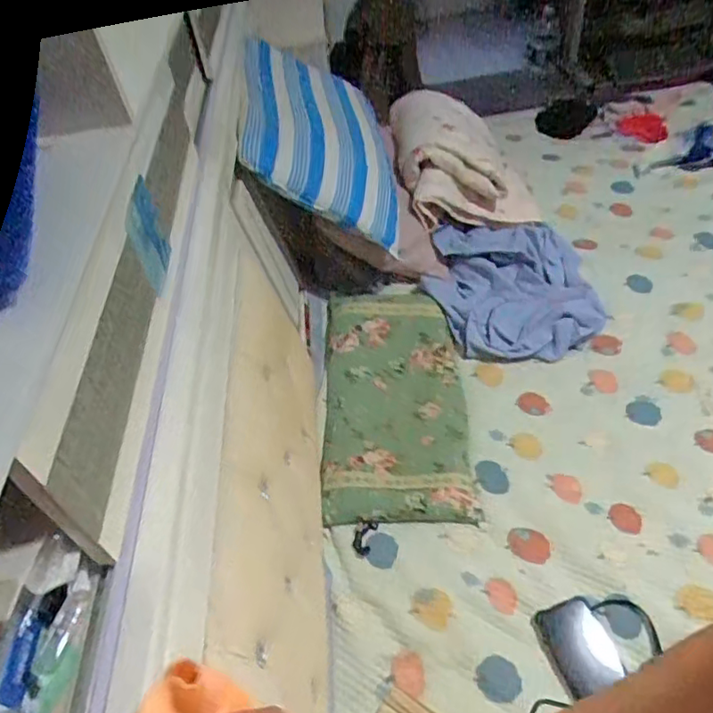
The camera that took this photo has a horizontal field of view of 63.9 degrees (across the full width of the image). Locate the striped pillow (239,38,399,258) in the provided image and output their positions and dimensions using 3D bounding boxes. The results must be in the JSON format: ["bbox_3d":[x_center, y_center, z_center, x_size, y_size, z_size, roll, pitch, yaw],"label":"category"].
[{"bbox_3d":[-0.062,-0.455,1.187,0.350,0.116,0.424,13,52,-26],"label":"striped pillow"}]

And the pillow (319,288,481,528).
[{"bbox_3d":[0.073,0.066,1.073,0.261,0.059,0.522,-3,46,2],"label":"pillow"}]

